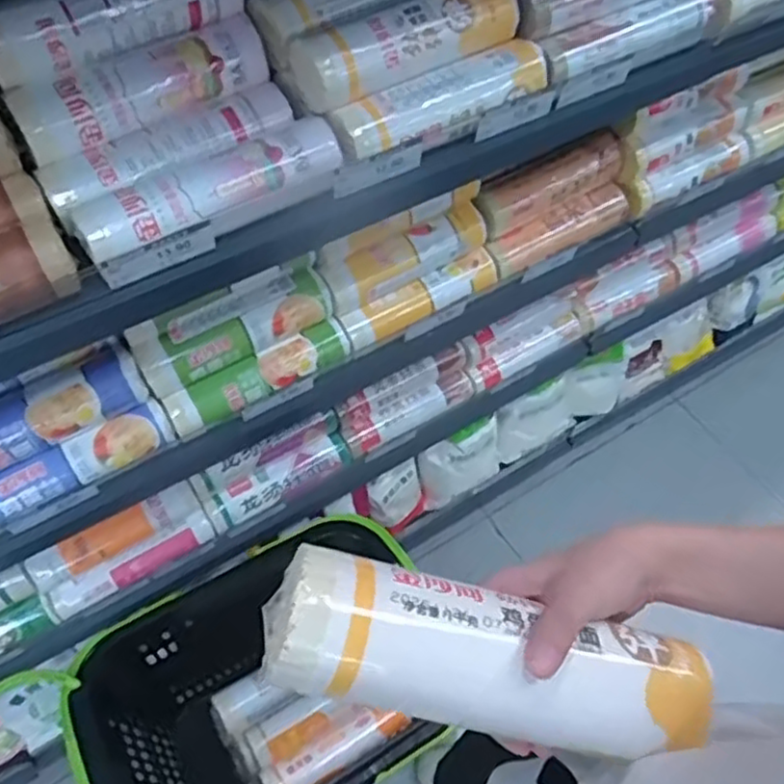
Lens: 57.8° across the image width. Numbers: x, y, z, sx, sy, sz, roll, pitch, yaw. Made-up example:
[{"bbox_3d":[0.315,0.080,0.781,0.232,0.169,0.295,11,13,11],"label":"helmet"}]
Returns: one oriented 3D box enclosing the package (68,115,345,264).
[{"bbox_3d":[-0.166,-0.190,0.647,0.241,0.045,0.081,-26,61,-17],"label":"package"}]

